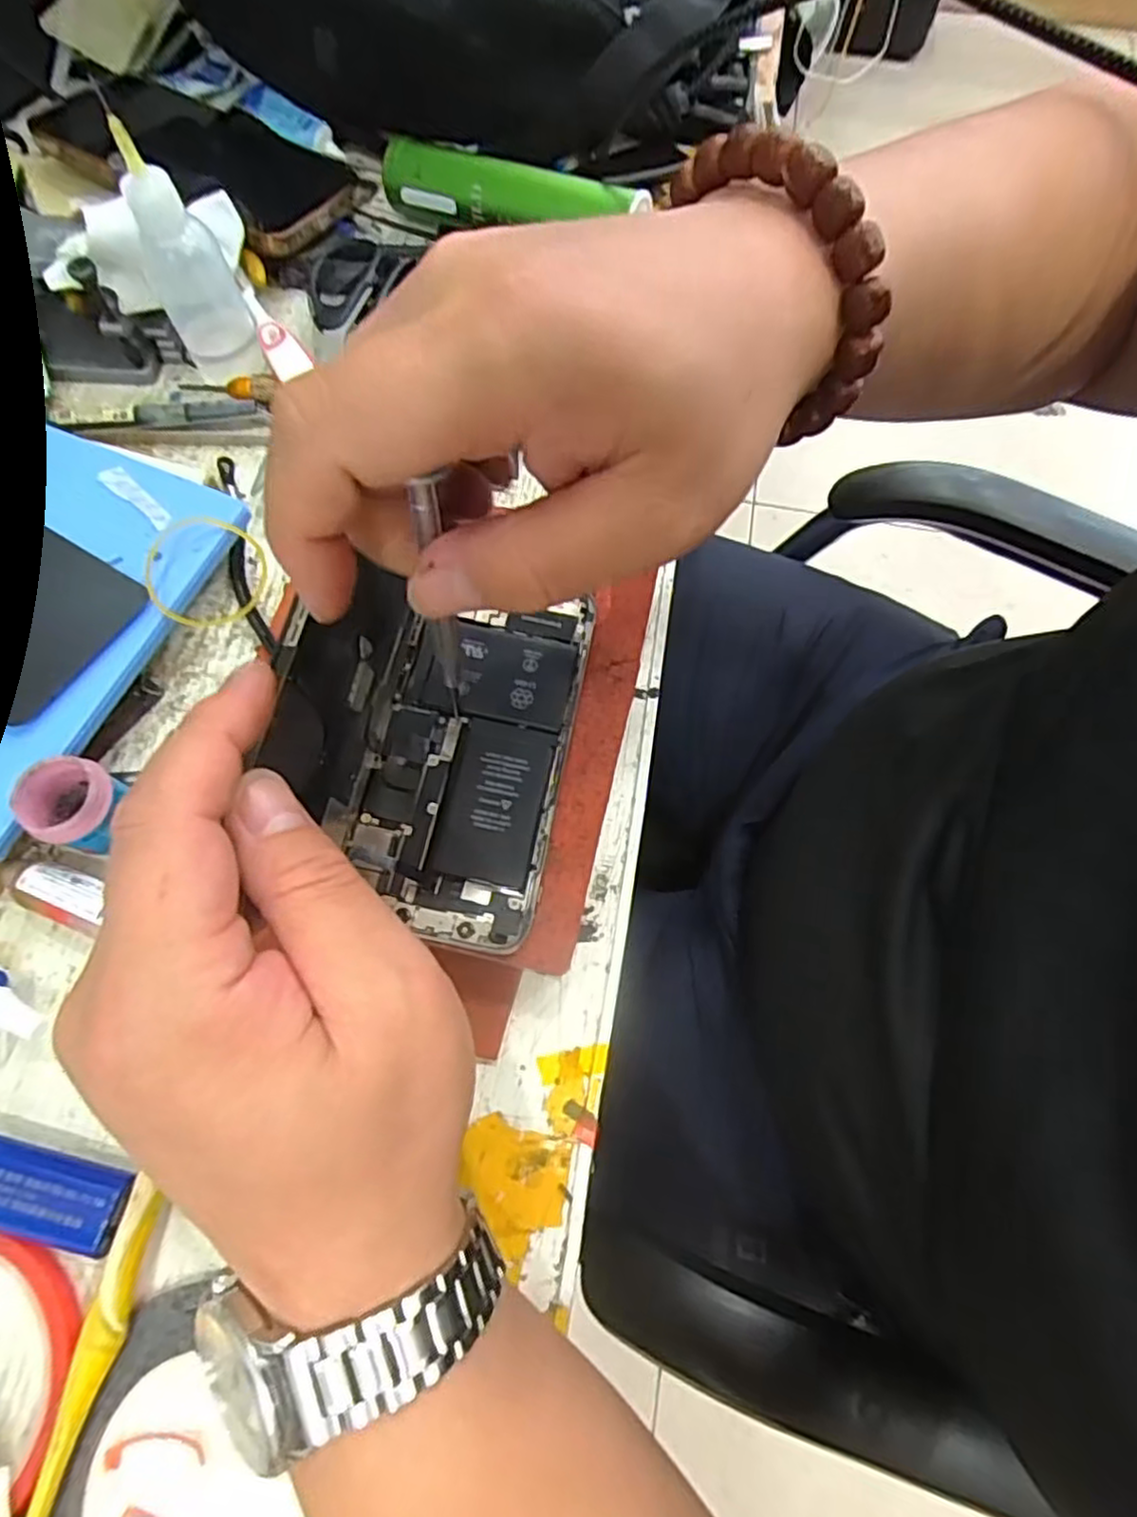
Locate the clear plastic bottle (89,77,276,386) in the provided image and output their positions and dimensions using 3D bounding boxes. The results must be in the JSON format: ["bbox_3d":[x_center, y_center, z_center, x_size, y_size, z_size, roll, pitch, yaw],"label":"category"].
[{"bbox_3d":[-0.167,-0.218,0.310,0.035,0.093,0.028,-26,72,-10],"label":"clear plastic bottle"}]

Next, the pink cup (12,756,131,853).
[{"bbox_3d":[-0.181,0.019,0.266,0.030,0.034,0.030,0,70,-1],"label":"pink cup"}]

